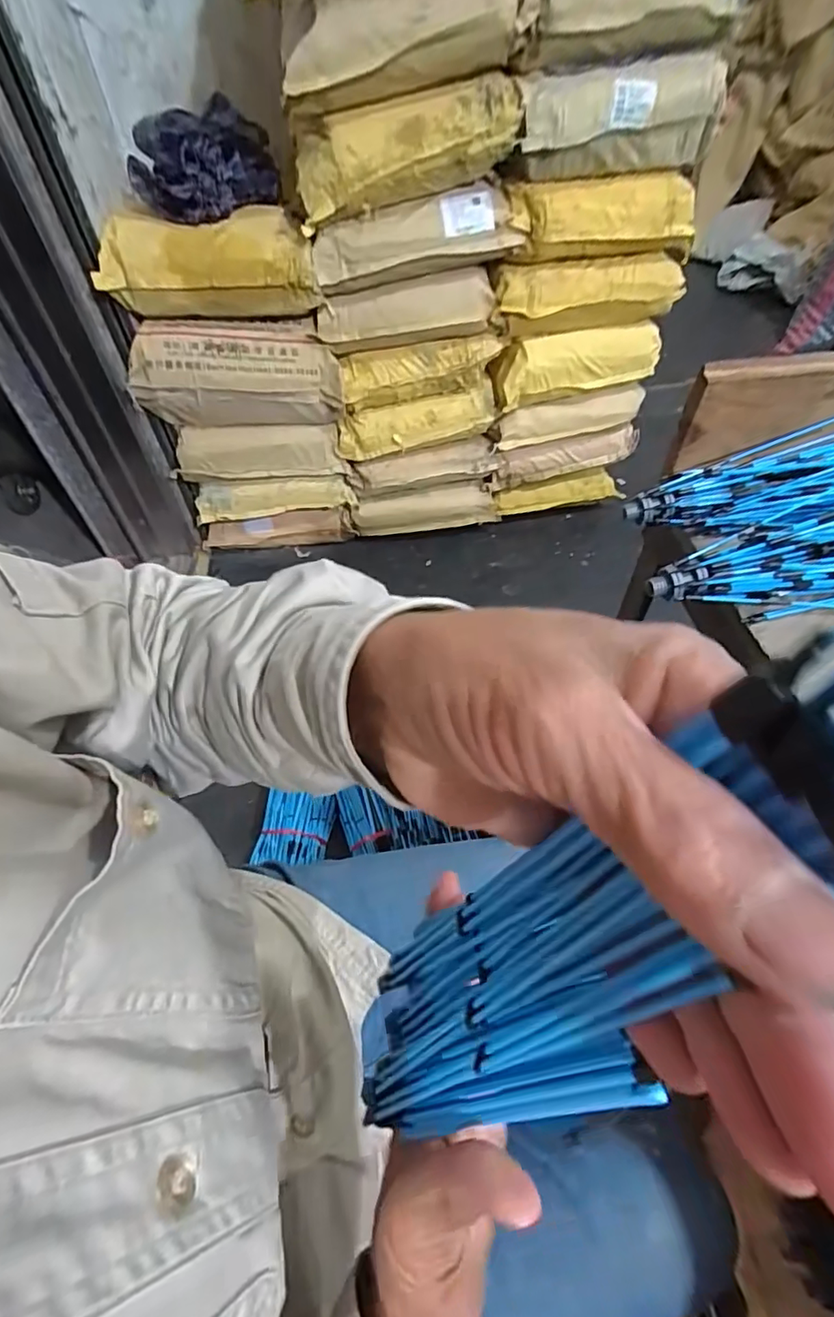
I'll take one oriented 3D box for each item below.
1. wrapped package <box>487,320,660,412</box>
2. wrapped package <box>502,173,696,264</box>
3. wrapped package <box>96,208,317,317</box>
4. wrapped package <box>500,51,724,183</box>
[{"bbox_3d":[0.402,-0.750,1.365,0.414,0.144,0.099,-9,50,-5],"label":"wrapped package"},{"bbox_3d":[0.407,-0.949,1.170,0.413,0.134,0.111,-9,50,-5],"label":"wrapped package"},{"bbox_3d":[-0.410,-0.782,1.081,0.406,0.159,0.135,-5,50,-2],"label":"wrapped package"},{"bbox_3d":[0.395,-1.053,1.059,0.419,0.152,0.139,-10,50,-6],"label":"wrapped package"}]

